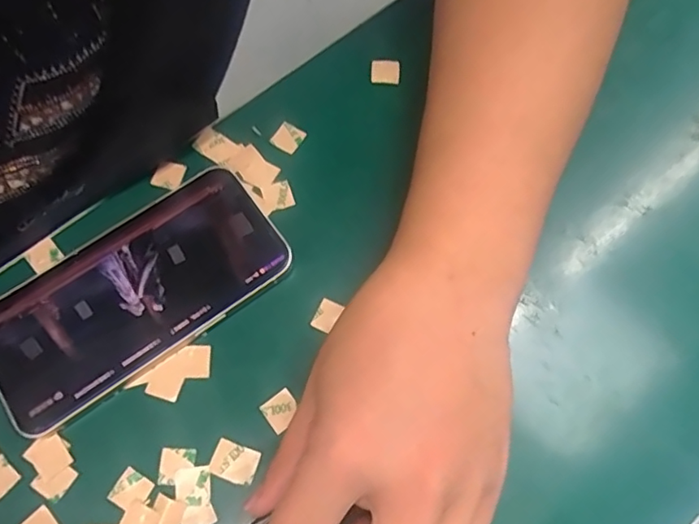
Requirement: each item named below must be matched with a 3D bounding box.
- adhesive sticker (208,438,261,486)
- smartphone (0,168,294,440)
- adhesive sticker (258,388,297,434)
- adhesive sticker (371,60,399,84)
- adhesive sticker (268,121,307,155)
[{"bbox_3d":[-0.051,0.089,0.244,0.021,0.004,0.015,19,74,6],"label":"adhesive sticker"},{"bbox_3d":[-0.106,0.013,0.267,0.144,0.010,0.076,-33,74,-12],"label":"smartphone"},{"bbox_3d":[-0.032,0.068,0.252,0.015,0.004,0.014,-38,79,-12],"label":"adhesive sticker"},{"bbox_3d":[0.021,-0.109,0.316,0.016,0.005,0.014,7,70,2],"label":"adhesive sticker"},{"bbox_3d":[-0.034,-0.068,0.302,0.016,0.004,0.016,32,78,7],"label":"adhesive sticker"}]

